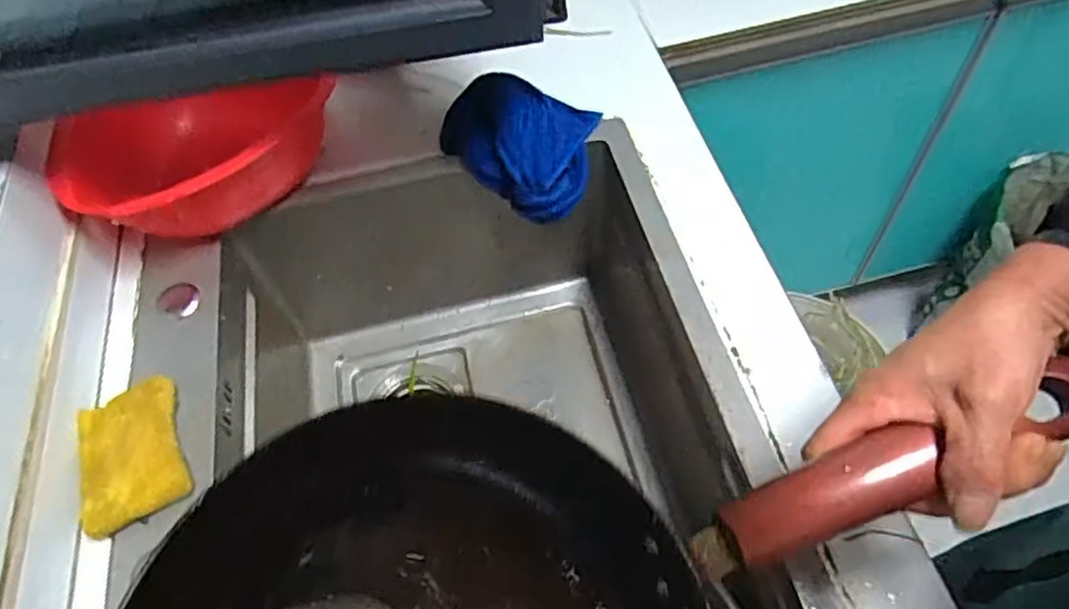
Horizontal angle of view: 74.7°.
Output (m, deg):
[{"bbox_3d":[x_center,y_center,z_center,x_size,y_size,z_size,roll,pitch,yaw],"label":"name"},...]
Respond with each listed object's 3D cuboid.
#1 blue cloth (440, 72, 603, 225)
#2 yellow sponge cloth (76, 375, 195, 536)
[{"bbox_3d":[-0.007,-0.156,0.645,0.130,0.069,0.118,32,65,23],"label":"blue cloth"},{"bbox_3d":[-0.289,0.104,0.502,0.071,0.017,0.101,-22,57,-9],"label":"yellow sponge cloth"}]

